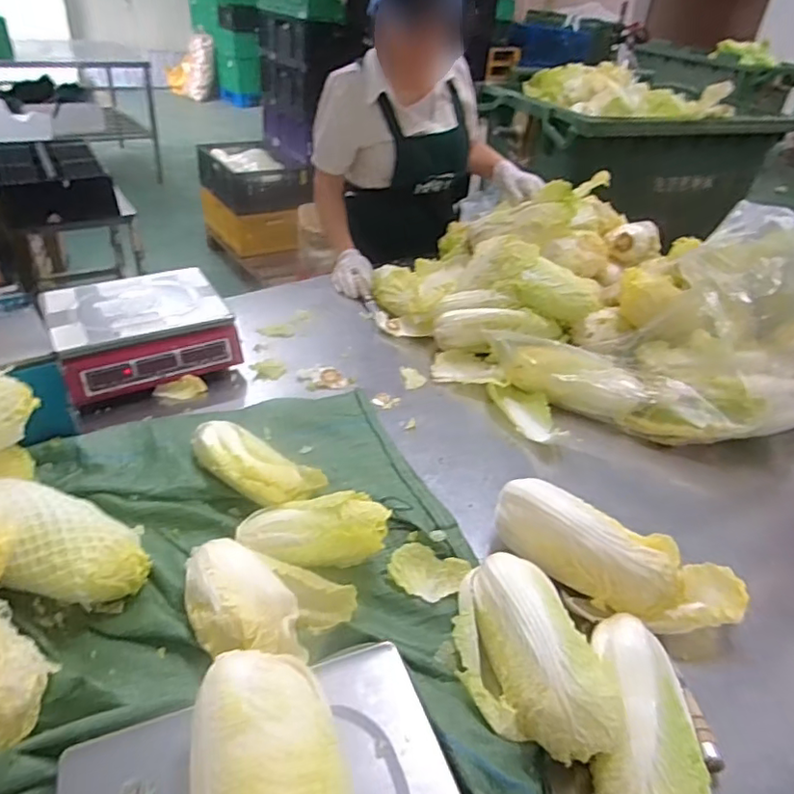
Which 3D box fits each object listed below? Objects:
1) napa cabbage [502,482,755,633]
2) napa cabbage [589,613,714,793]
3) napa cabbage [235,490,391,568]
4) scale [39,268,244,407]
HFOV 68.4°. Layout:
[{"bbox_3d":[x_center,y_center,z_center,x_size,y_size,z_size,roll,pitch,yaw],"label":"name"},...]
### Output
[{"bbox_3d":[0.274,0.217,0.749,0.306,0.117,0.128,18,38,16],"label":"napa cabbage"},{"bbox_3d":[0.252,0.349,0.596,0.105,0.079,0.236,11,36,7],"label":"napa cabbage"},{"bbox_3d":[-0.110,0.177,0.771,0.193,0.069,0.090,0,36,-8],"label":"napa cabbage"},{"bbox_3d":[-0.479,-0.126,1.103,0.286,0.114,0.286,-15,41,-27],"label":"scale"}]

